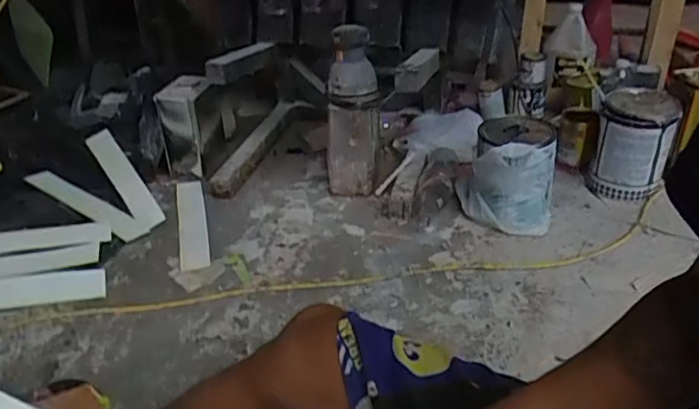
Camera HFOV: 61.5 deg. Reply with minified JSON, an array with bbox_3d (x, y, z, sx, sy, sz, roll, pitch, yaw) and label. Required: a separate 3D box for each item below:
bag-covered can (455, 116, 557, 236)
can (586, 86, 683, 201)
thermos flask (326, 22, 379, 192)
[{"bbox_3d":[0.342,-0.062,1.284,0.192,0.215,0.147,-2,33,2],"label":"bag-covered can"},{"bbox_3d":[0.664,-0.142,1.373,0.158,0.230,0.198,14,36,25],"label":"can"},{"bbox_3d":[0.006,-0.194,1.362,0.121,0.389,0.111,-4,33,-1],"label":"thermos flask"}]

